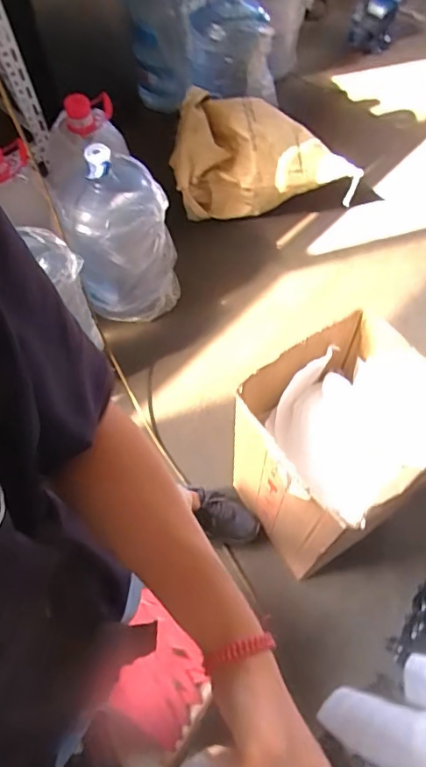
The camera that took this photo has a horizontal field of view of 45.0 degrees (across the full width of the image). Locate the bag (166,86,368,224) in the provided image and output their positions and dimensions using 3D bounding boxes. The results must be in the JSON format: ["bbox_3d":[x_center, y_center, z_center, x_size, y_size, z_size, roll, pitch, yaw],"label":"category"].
[{"bbox_3d":[0.168,-0.698,1.636,0.573,0.294,0.244,1,63,-2],"label":"bag"}]

